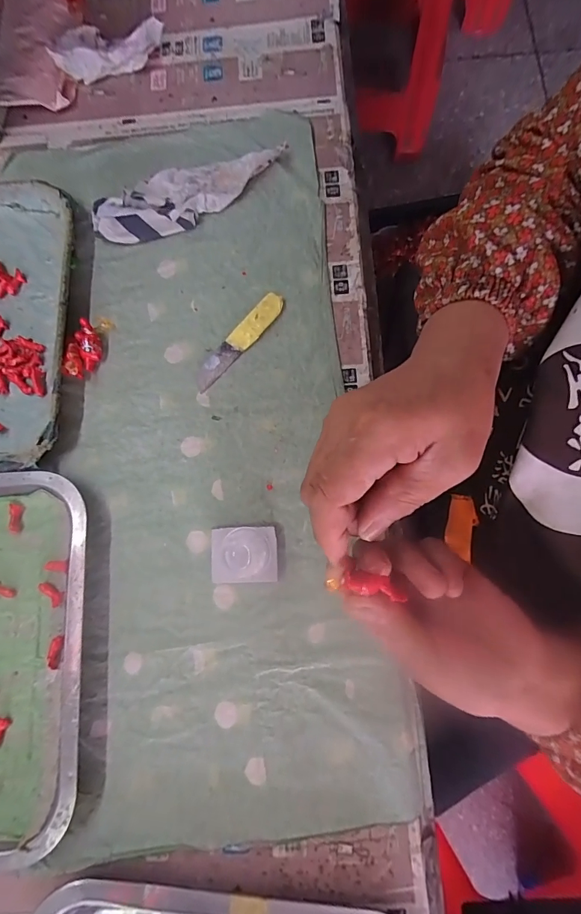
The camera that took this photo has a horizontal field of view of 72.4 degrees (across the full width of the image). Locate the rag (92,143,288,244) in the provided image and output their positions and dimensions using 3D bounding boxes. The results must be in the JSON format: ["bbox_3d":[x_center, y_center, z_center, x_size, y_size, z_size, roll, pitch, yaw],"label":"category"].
[{"bbox_3d":[-0.090,-0.233,0.354,0.175,0.020,0.048,-16,79,-2],"label":"rag"}]

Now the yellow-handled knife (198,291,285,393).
[{"bbox_3d":[-0.044,-0.100,0.340,0.021,0.007,0.104,40,82,8],"label":"yellow-handled knife"}]

